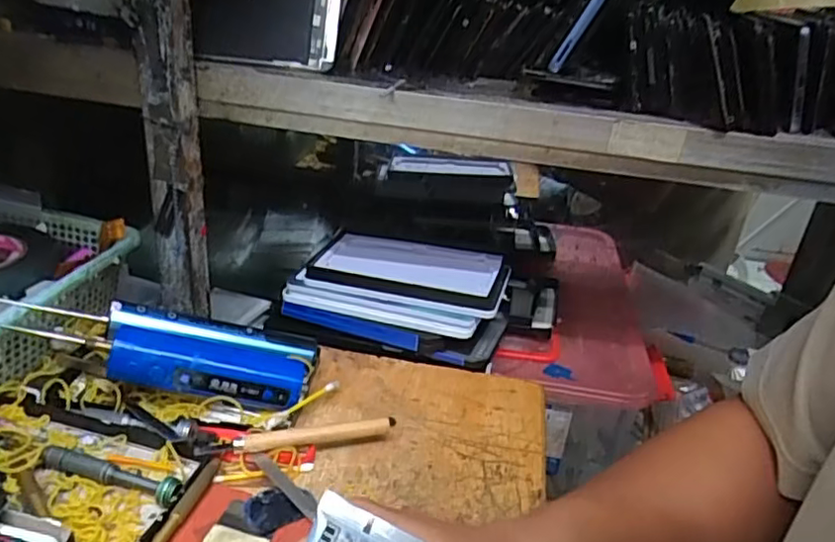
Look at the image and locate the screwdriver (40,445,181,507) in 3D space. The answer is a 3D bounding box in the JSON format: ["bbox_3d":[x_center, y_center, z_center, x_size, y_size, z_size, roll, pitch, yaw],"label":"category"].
[{"bbox_3d":[-0.189,0.125,0.385,0.098,0.012,0.013,13,27,12],"label":"screwdriver"}]

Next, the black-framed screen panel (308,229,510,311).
[{"bbox_3d":[-0.010,-0.004,0.592,0.179,0.012,0.102,9,29,11],"label":"black-framed screen panel"}]

